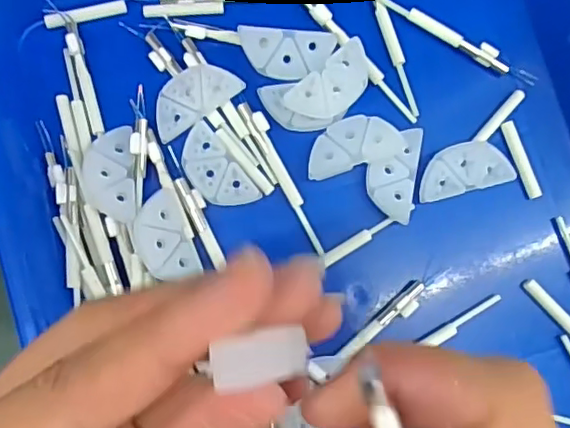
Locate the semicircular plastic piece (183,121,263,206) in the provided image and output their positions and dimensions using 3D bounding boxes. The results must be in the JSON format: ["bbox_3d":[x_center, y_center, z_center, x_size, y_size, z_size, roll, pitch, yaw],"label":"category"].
[{"bbox_3d":[-0.028,-0.017,0.245,0.020,0.004,0.037,-39,86,-5],"label":"semicircular plastic piece"}]

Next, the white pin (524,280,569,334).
[{"bbox_3d":[0.111,0.040,0.246,0.005,0.004,0.034,-43,86,-5],"label":"white pin"}]

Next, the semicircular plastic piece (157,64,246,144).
[{"bbox_3d":[-0.038,-0.048,0.246,0.039,0.006,0.019,-36,86,-5],"label":"semicircular plastic piece"}]

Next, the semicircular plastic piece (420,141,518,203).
[{"bbox_3d":[0.073,-0.018,0.248,0.038,0.007,0.019,-15,84,-3],"label":"semicircular plastic piece"}]

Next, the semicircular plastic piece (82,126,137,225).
[{"bbox_3d":[-0.069,-0.015,0.240,0.019,0.007,0.038,-5,84,-2],"label":"semicircular plastic piece"}]

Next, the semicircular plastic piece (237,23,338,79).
[{"bbox_3d":[0.001,-0.065,0.248,0.038,0.004,0.019,2,100,-9],"label":"semicircular plastic piece"}]

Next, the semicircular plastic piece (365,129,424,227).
[{"bbox_3d":[0.044,-0.017,0.248,0.021,0.006,0.038,7,83,-1],"label":"semicircular plastic piece"}]

